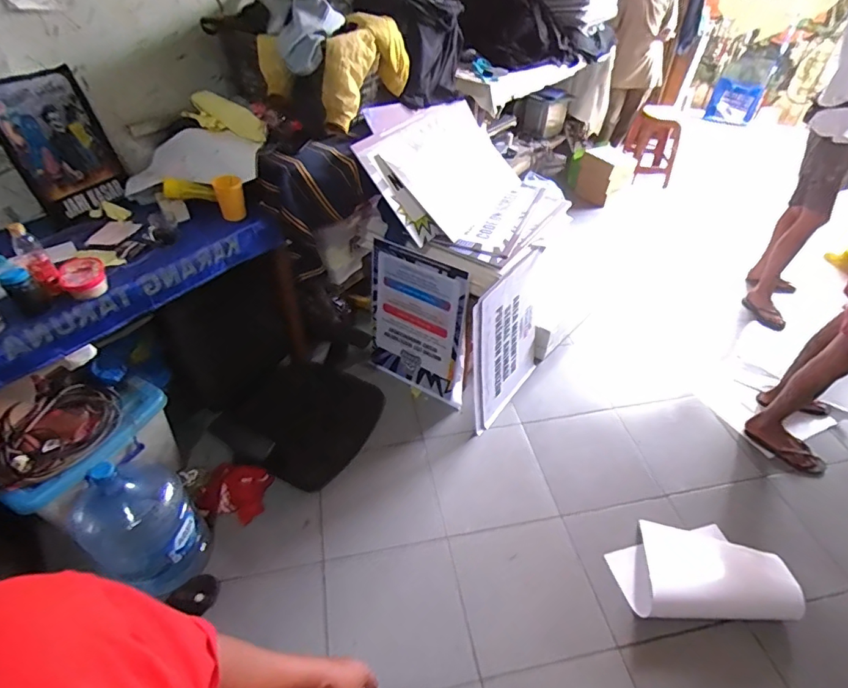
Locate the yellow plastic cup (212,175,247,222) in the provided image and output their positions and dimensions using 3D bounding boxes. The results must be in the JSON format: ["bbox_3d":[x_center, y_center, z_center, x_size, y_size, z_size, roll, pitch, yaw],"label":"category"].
[{"bbox_3d":[-0.625,-0.470,1.571,0.090,0.146,0.085,-19,46,-18],"label":"yellow plastic cup"}]

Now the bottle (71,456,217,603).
[{"bbox_3d":[-0.786,0.515,1.393,0.251,0.506,0.224,31,51,30],"label":"bottle"}]

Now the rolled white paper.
[{"bbox_3d":[0.860,0.699,1.517,0.510,0.091,0.303,1,43,1],"label":"rolled white paper"}]

